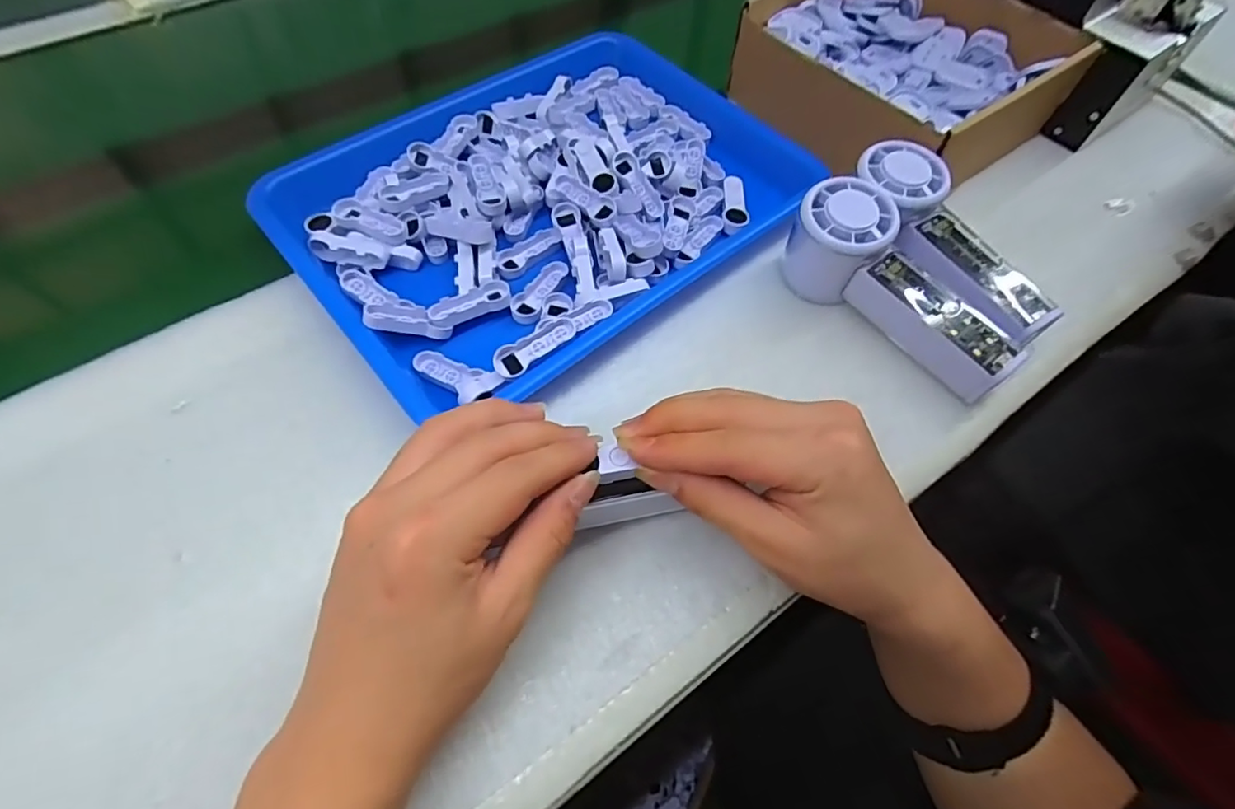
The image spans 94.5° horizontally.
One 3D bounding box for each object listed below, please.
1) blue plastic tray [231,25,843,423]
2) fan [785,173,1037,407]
[{"bbox_3d":[-0.051,-0.154,0.405,0.337,0.033,0.252,-36,67,-21],"label":"blue plastic tray"},{"bbox_3d":[0.172,-0.071,0.349,0.150,0.059,0.052,41,66,19],"label":"fan"}]

